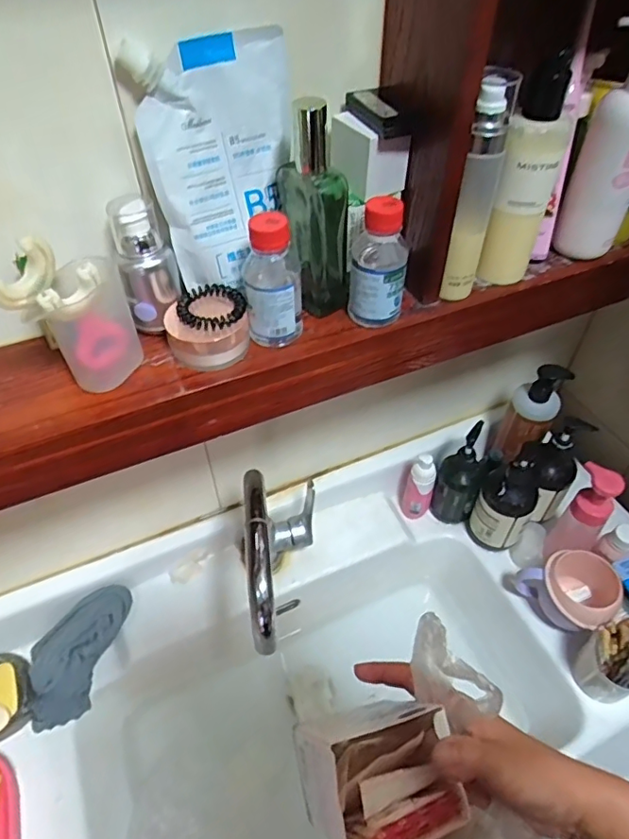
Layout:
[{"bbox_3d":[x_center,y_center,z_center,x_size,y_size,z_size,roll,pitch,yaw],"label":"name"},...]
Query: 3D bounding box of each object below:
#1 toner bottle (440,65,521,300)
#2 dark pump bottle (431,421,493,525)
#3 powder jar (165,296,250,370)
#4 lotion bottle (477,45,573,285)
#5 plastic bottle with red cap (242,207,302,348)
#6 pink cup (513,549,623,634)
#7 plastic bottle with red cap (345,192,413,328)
[{"bbox_3d":[0.129,-0.176,0.427,0.028,0.167,0.036,14,49,13],"label":"toner bottle"},{"bbox_3d":[0.207,0.082,0.767,0.063,0.176,0.064,0,48,0],"label":"dark pump bottle"},{"bbox_3d":[-0.084,-0.069,0.432,0.051,0.037,0.056,0,48,0],"label":"powder jar"},{"bbox_3d":[0.171,-0.188,0.440,0.044,0.165,0.042,17,50,16],"label":"lotion bottle"},{"bbox_3d":[-0.033,-0.104,0.420,0.043,0.106,0.042,-5,48,-4],"label":"plastic bottle with red cap"},{"bbox_3d":[0.334,0.221,0.696,0.090,0.089,0.098,0,48,0],"label":"pink cup"},{"bbox_3d":[0.052,-0.124,0.435,0.044,0.103,0.039,6,48,6],"label":"plastic bottle with red cap"}]

